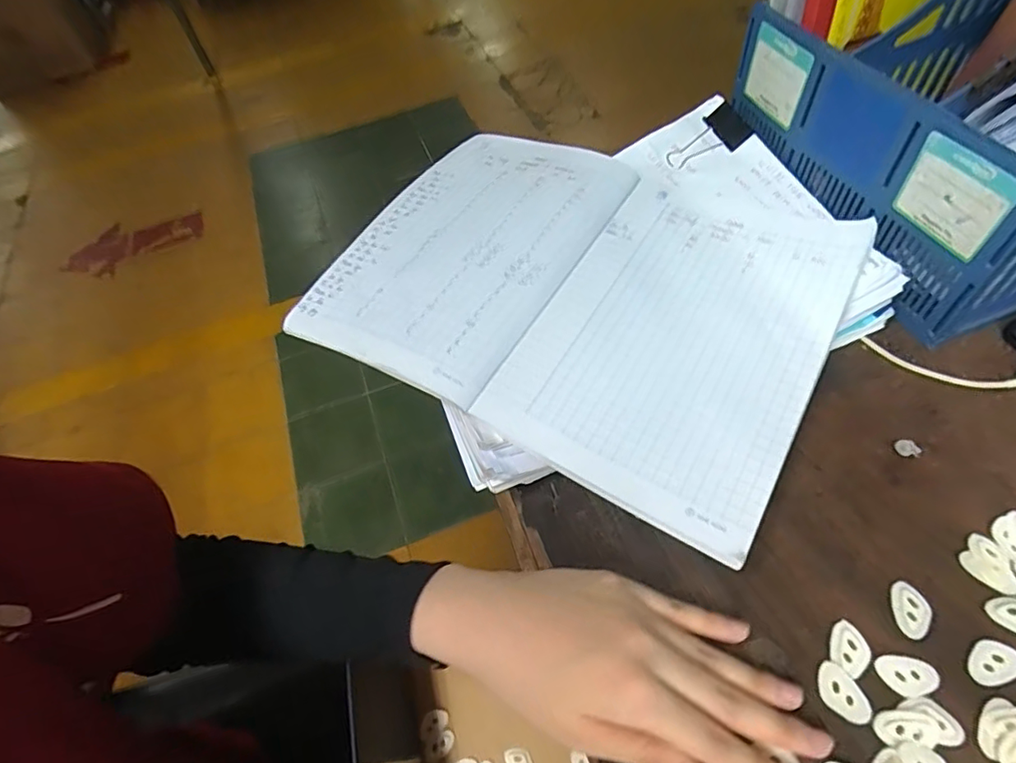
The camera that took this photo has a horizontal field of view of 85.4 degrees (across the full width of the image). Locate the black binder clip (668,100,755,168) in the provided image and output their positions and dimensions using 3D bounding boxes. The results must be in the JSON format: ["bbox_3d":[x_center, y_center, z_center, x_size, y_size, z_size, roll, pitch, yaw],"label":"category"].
[{"bbox_3d":[0.166,-0.193,0.447,0.068,0.010,0.040,-42,63,-1],"label":"black binder clip"}]

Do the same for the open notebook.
[{"bbox_3d":[0.040,-0.065,0.387,0.337,0.034,0.247,26,63,18],"label":"open notebook"}]

